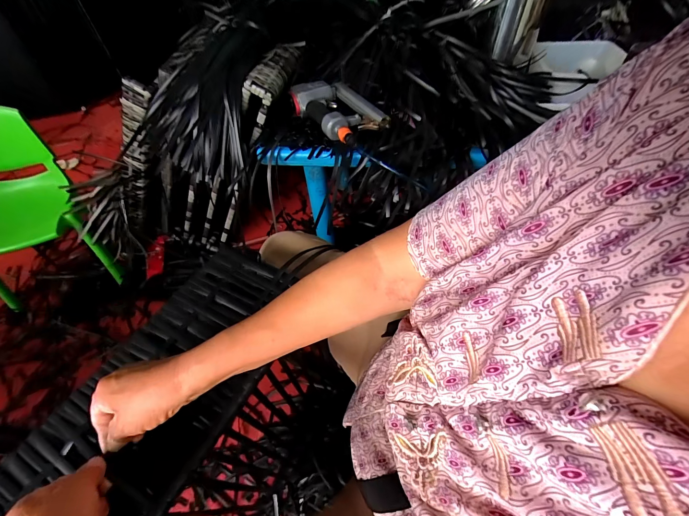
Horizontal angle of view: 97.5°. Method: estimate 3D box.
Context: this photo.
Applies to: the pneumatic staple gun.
[{"bbox_3d":[-0.017,-0.346,0.706,0.146,0.050,0.231,-26,55,-17],"label":"pneumatic staple gun"}]

